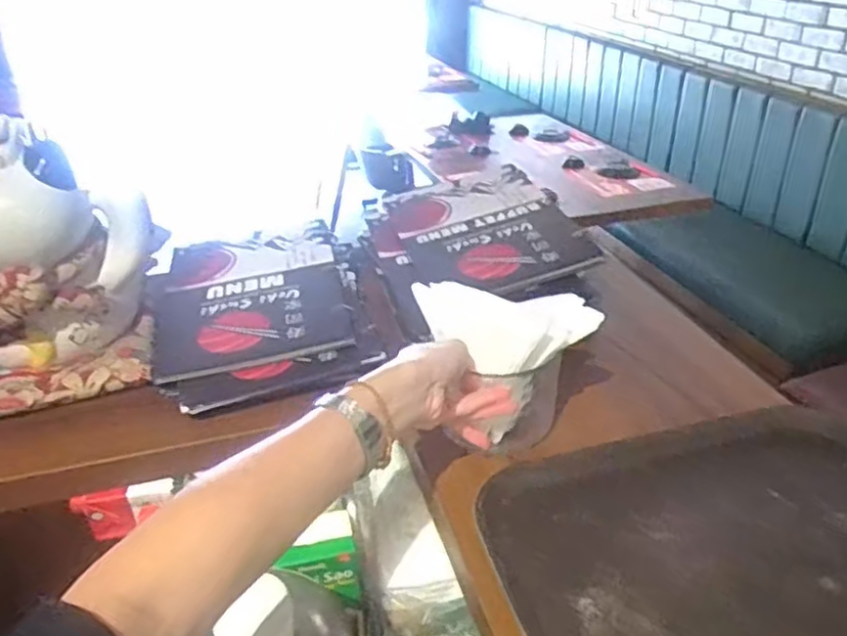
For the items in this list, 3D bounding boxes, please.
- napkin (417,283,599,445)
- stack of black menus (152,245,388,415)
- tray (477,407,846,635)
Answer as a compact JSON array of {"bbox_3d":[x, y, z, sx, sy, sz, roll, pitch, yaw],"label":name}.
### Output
[{"bbox_3d":[0.063,0.029,0.621,0.151,0.118,0.069,16,34,28],"label":"napkin"},{"bbox_3d":[-0.184,-0.016,0.808,0.224,0.039,0.321,-8,31,-12],"label":"stack of black menus"},{"bbox_3d":[0.229,0.162,0.513,0.335,0.029,0.236,-9,31,-13],"label":"tray"}]

